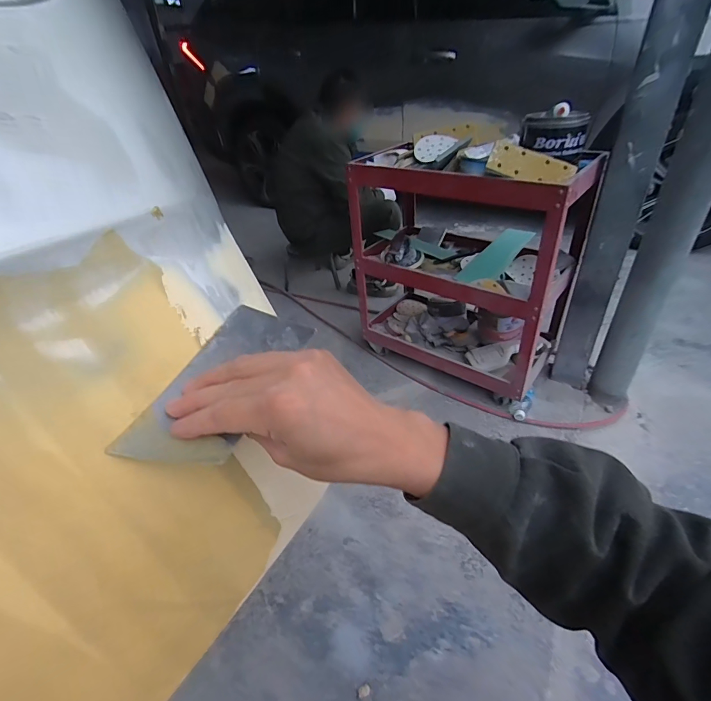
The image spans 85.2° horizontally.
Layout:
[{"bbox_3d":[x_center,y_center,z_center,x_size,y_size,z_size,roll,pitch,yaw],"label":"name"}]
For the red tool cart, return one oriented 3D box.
[{"bbox_3d":[0.374,-0.294,1.320,0.643,0.722,0.410,25,46,34],"label":"red tool cart"}]

